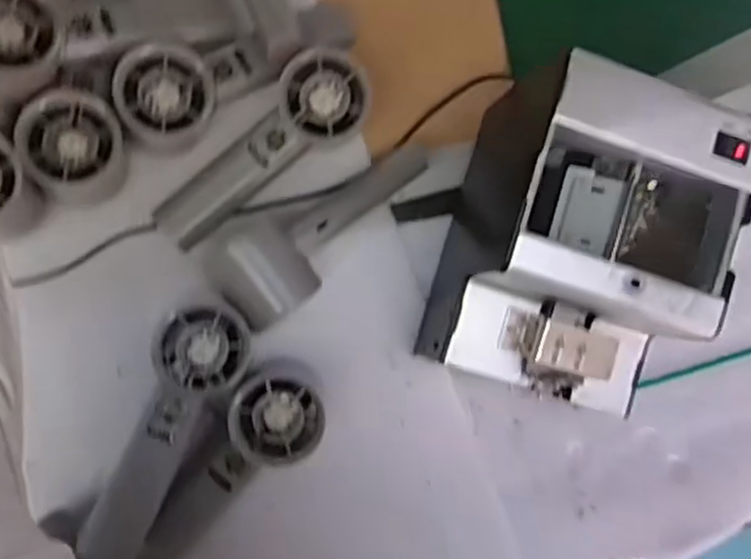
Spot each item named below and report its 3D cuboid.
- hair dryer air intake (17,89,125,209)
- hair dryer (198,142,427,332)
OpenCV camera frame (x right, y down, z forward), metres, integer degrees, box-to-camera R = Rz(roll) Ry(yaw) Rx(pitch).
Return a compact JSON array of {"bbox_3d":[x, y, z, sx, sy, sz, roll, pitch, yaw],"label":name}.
[{"bbox_3d":[-0.183,-0.080,0.447,0.055,0.057,0.062,-9,91,-9],"label":"hair dryer air intake"},{"bbox_3d":[-0.033,-0.034,0.467,0.153,0.043,0.059,-37,96,-26],"label":"hair dryer"}]

